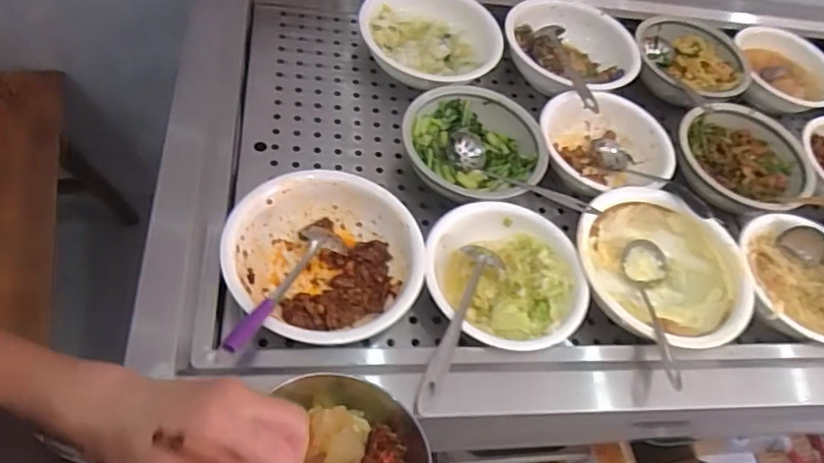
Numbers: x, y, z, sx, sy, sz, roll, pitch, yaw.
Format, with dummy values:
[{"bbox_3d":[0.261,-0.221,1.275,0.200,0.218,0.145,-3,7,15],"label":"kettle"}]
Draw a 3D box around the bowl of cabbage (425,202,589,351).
[{"bbox_3d":[0.124,0.061,0.804,0.205,0.070,0.210,2,48,-2],"label":"bowl of cabbage"}]

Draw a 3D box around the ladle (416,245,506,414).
[{"bbox_3d":[0.057,0.113,0.738,0.052,0.037,0.252,17,49,11],"label":"ladle"}]

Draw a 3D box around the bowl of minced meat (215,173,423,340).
[{"bbox_3d":[-0.105,0.039,0.765,0.228,0.087,0.233,2,48,-2],"label":"bowl of minced meat"}]

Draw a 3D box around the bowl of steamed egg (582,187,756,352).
[{"bbox_3d":[0.358,0.056,0.856,0.231,0.095,0.238,2,48,-2],"label":"bowl of steamed egg"}]

